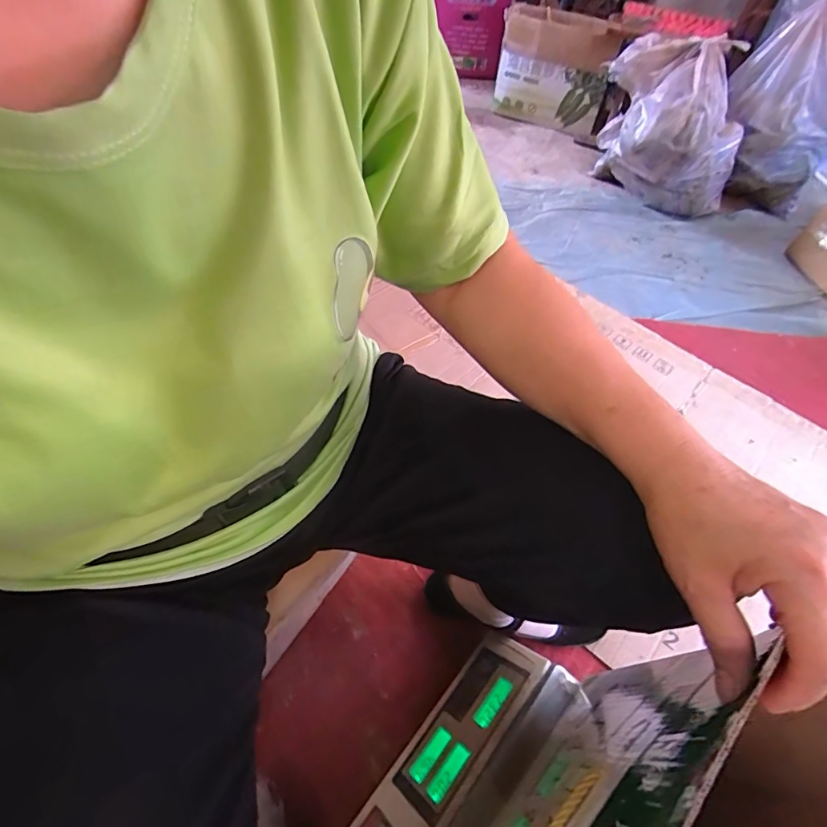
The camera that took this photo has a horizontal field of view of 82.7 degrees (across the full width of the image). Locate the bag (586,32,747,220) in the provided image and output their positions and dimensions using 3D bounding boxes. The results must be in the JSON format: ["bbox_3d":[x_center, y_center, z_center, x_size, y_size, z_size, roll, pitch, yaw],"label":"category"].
[{"bbox_3d":[0.672,-0.751,1.234,0.385,0.296,0.308,23,55,12],"label":"bag"}]

